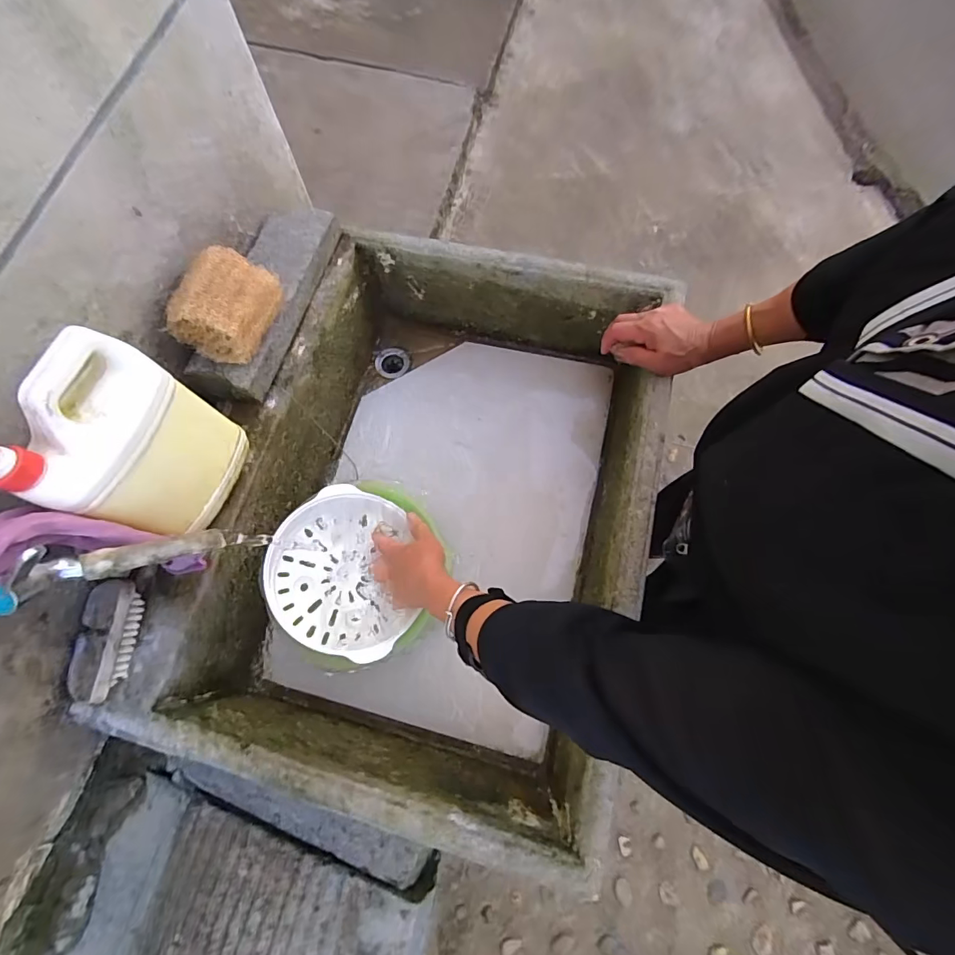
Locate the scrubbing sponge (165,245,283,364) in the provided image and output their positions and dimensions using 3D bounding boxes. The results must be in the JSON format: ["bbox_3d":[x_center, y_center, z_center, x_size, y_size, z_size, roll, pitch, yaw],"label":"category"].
[{"bbox_3d":[-0.287,-0.200,0.508,0.069,0.071,0.113,22,74,6],"label":"scrubbing sponge"}]

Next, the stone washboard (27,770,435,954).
[{"bbox_3d":[-0.285,0.506,0.494,0.440,0.047,0.221,8,73,16],"label":"stone washboard"}]

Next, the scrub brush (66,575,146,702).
[{"bbox_3d":[-0.397,0.170,0.467,0.055,0.033,0.117,1,73,0],"label":"scrub brush"}]

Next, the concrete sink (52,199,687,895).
[{"bbox_3d":[-0.056,0.018,0.610,0.505,0.206,0.689,15,73,4],"label":"concrete sink"}]

